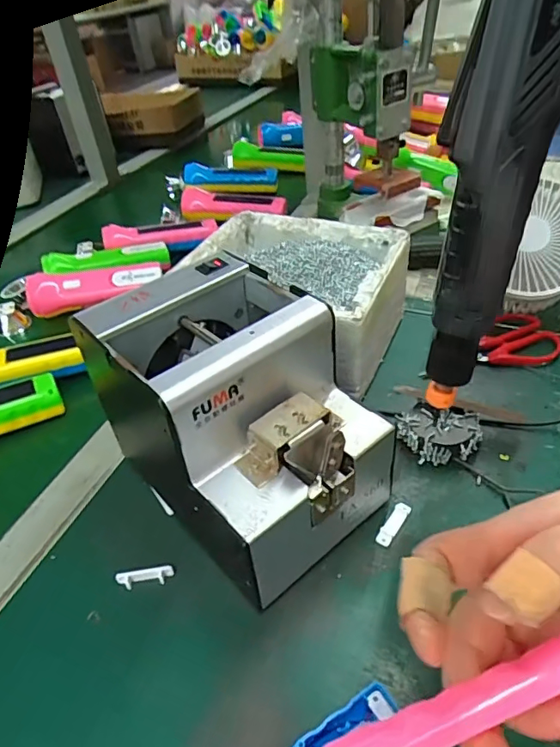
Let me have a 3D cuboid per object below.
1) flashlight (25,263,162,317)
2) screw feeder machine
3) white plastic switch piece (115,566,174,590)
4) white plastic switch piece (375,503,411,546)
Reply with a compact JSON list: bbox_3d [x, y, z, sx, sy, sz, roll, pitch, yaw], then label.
[{"bbox_3d":[-0.219,-0.103,0.611,0.151,0.036,0.035,-11,41,-6],"label":"flashlight"},{"bbox_3d":[-0.025,0.030,0.351,0.121,0.147,0.166,-33,48,-28],"label":"screw feeder machine"},{"bbox_3d":[-0.090,0.135,0.342,0.038,0.009,0.009,-9,41,-4],"label":"white plastic switch piece"},{"bbox_3d":[0.080,0.106,0.363,0.010,0.004,0.036,24,49,30],"label":"white plastic switch piece"}]

